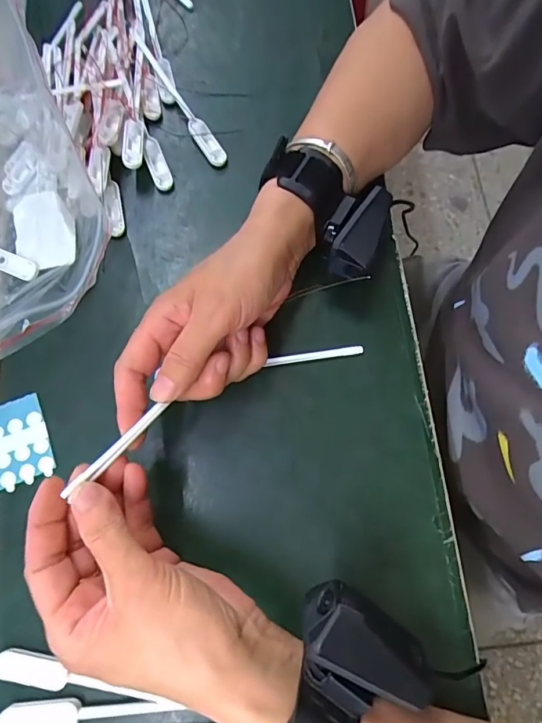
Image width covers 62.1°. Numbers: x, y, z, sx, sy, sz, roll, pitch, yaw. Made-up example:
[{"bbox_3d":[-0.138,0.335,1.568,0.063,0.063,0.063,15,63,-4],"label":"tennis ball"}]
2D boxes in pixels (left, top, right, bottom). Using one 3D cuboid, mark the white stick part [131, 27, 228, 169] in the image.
[{"bbox_3d":[-0.081,-0.221,0.375,0.015,0.012,0.148,-33,77,-9],"label":"white stick part"}]

